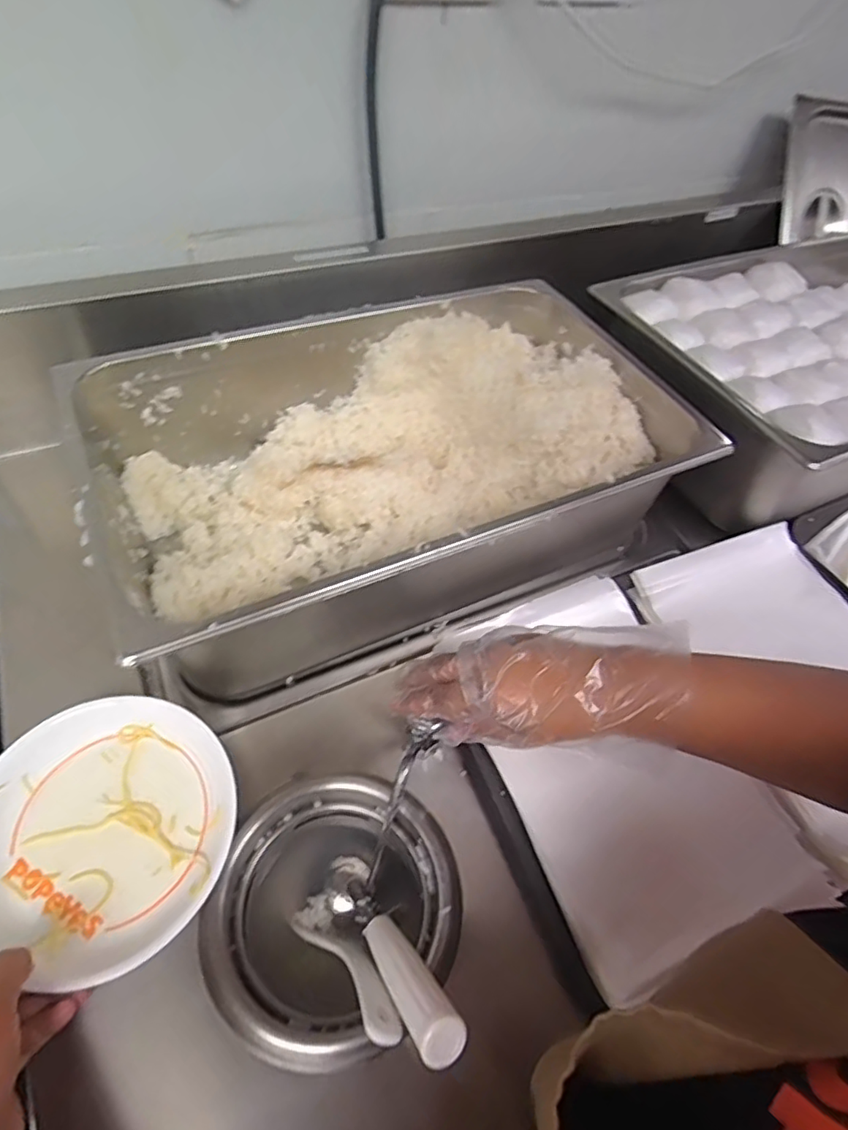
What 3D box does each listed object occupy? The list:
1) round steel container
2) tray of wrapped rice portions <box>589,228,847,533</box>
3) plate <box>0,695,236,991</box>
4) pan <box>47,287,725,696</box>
[{"bbox_3d":[-0.063,0.250,0.426,0.170,0.091,0.164,-18,55,-19],"label":"round steel container"},{"bbox_3d":[0.467,-0.245,0.706,0.540,0.126,0.345,-23,57,-22],"label":"tray of wrapped rice portions"},{"bbox_3d":[-0.218,0.178,0.392,0.169,0.039,0.165,3,51,-3],"label":"plate"},{"bbox_3d":[-0.024,-0.095,0.575,0.506,0.154,0.315,-20,56,-20],"label":"pan"}]

